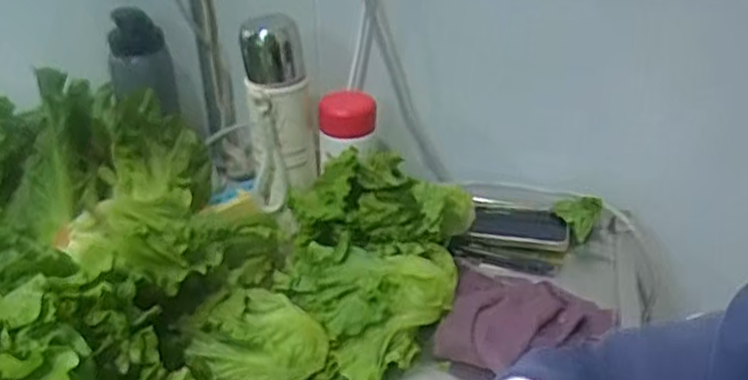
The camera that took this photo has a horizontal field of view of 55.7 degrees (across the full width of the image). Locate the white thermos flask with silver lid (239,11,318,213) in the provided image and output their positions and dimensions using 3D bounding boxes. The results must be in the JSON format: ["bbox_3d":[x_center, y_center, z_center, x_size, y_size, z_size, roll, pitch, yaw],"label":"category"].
[{"bbox_3d":[-0.108,-0.083,0.785,0.075,0.198,0.071,9,33,16],"label":"white thermos flask with silver lid"}]

